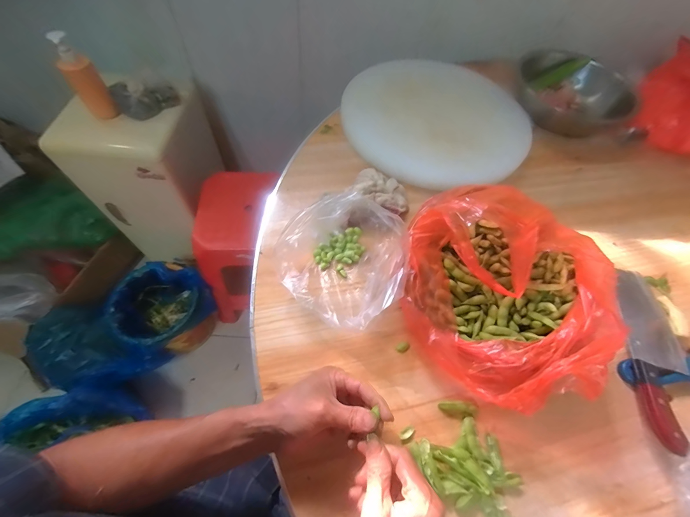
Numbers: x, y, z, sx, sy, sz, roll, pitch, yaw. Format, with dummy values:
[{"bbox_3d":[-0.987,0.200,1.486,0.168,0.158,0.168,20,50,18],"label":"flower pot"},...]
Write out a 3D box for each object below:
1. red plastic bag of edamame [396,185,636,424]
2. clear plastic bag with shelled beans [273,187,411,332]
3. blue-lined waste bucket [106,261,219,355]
[{"bbox_3d":[0.213,0.029,0.431,0.234,0.135,0.312,15,61,4],"label":"red plastic bag of edamame"},{"bbox_3d":[0.005,0.003,0.441,0.169,0.114,0.164,-39,70,-23],"label":"clear plastic bag with shelled beans"},{"bbox_3d":[-0.571,0.173,0.996,0.261,0.231,0.241,2,60,-3],"label":"blue-lined waste bucket"}]

